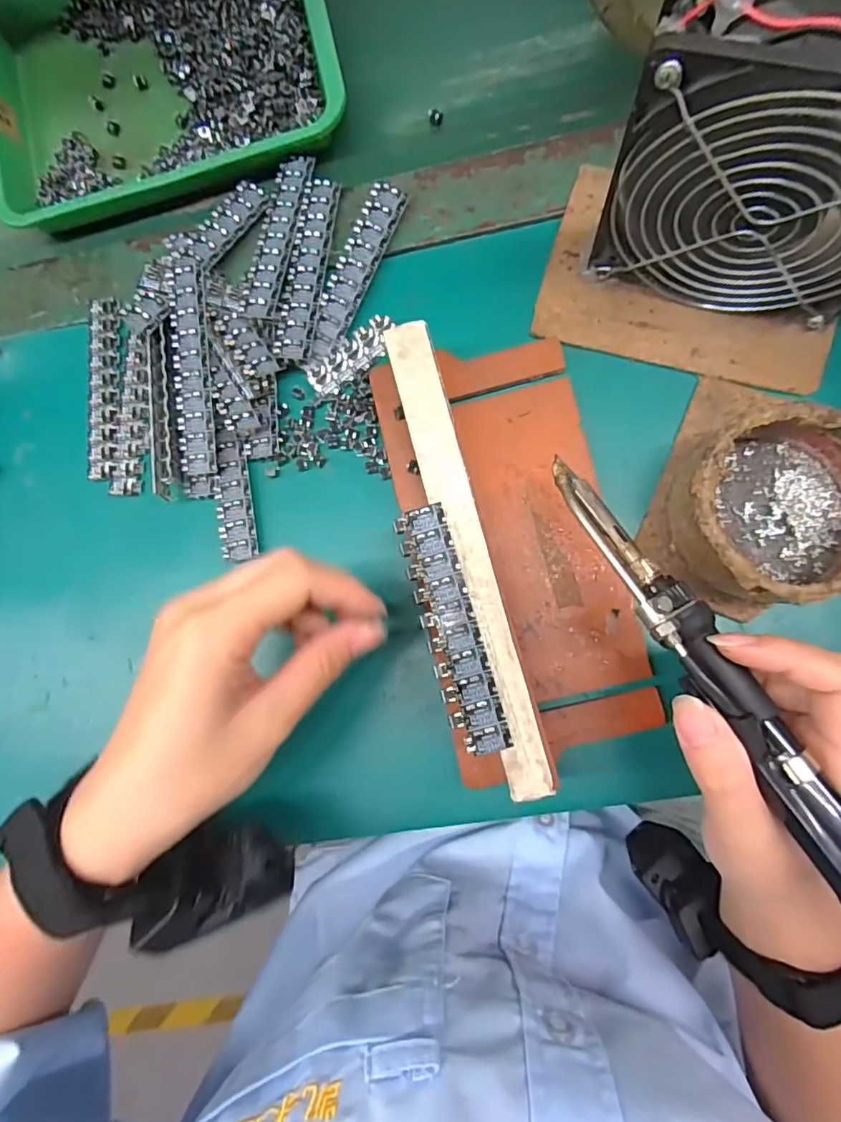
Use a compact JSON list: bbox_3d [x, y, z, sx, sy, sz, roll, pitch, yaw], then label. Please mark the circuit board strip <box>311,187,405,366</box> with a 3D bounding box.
[{"bbox_3d":[-0.037,-0.156,0.297,0.020,0.004,0.102,25,90,-6],"label":"circuit board strip"}]

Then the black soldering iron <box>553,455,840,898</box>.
[{"bbox_3d":[0.111,0.049,0.195,0.021,0.022,0.214,-32,72,3],"label":"black soldering iron"}]

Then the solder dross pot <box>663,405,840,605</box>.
[{"bbox_3d":[0.159,-0.024,0.246,0.086,0.040,0.082,-1,85,7],"label":"solder dross pot"}]

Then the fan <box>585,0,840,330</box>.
[{"bbox_3d":[0.146,-0.143,0.218,0.136,0.126,0.028,15,87,8],"label":"fan"}]

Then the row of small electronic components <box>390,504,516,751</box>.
[{"bbox_3d":[0.013,0.029,0.237,0.023,0.004,0.107,-18,83,5],"label":"row of small electronic components"}]

